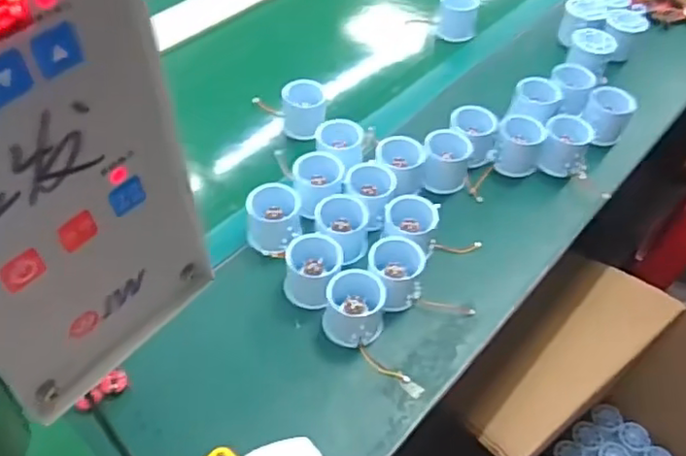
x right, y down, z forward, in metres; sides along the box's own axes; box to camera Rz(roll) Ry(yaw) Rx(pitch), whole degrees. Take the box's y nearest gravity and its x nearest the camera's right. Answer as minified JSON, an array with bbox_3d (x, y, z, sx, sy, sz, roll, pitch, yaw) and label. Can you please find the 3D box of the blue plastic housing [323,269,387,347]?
[{"bbox_3d":[0.011,0.074,0.588,0.054,0.052,0.057,7,50,3],"label":"blue plastic housing"}]

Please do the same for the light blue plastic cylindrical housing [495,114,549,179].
[{"bbox_3d":[0.207,-0.098,0.743,0.049,0.050,0.049,1,50,-1],"label":"light blue plastic cylindrical housing"}]

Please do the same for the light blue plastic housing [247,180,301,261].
[{"bbox_3d":[-0.070,-0.007,0.650,0.054,0.052,0.059,-1,50,-3],"label":"light blue plastic housing"}]

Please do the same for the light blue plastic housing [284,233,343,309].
[{"bbox_3d":[-0.029,0.042,0.611,0.052,0.046,0.057,3,49,0],"label":"light blue plastic housing"}]

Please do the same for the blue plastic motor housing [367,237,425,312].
[{"bbox_3d":[0.051,0.044,0.615,0.051,0.049,0.055,5,50,1],"label":"blue plastic motor housing"}]

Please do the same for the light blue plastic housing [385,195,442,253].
[{"bbox_3d":[0.068,0.004,0.651,0.054,0.052,0.052,7,50,4],"label":"light blue plastic housing"}]

